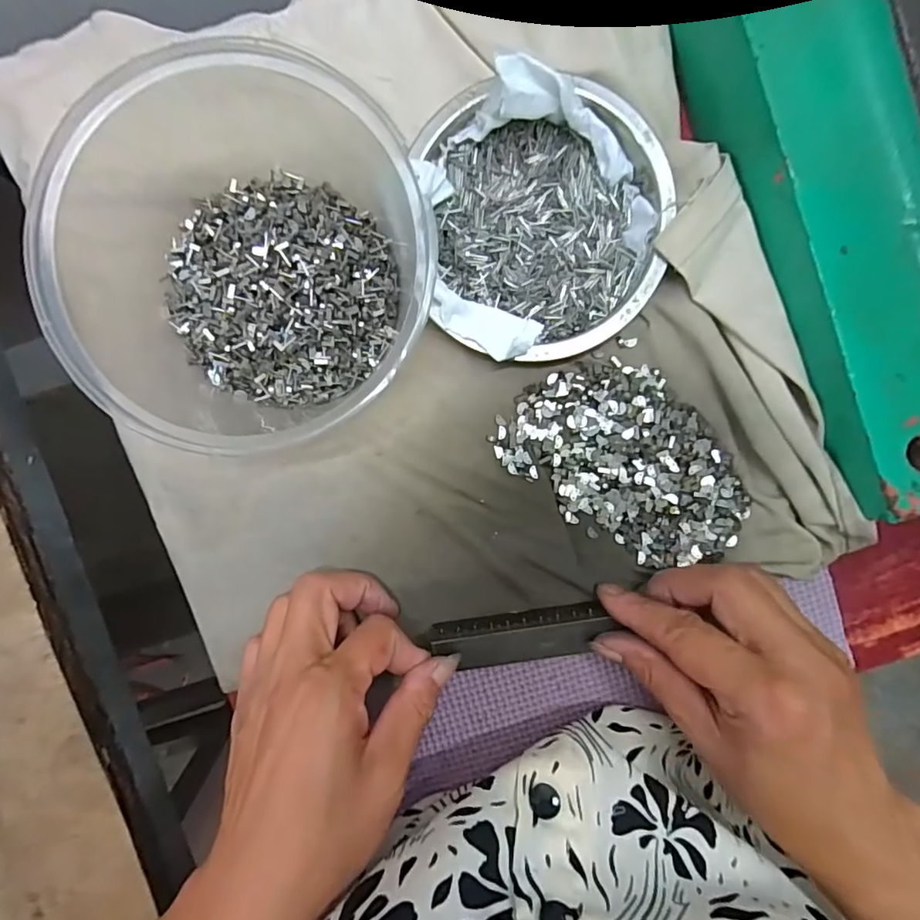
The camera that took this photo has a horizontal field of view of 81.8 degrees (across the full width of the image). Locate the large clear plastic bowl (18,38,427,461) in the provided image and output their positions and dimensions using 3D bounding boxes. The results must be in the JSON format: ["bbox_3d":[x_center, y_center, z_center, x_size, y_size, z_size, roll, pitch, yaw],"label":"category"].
[{"bbox_3d":[-0.087,-0.077,0.219,0.146,0.062,0.144,0,93,-1],"label":"large clear plastic bowl"}]

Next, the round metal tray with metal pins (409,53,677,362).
[{"bbox_3d":[0.039,-0.106,0.235,0.104,0.031,0.115,-7,93,-1],"label":"round metal tray with metal pins"}]

